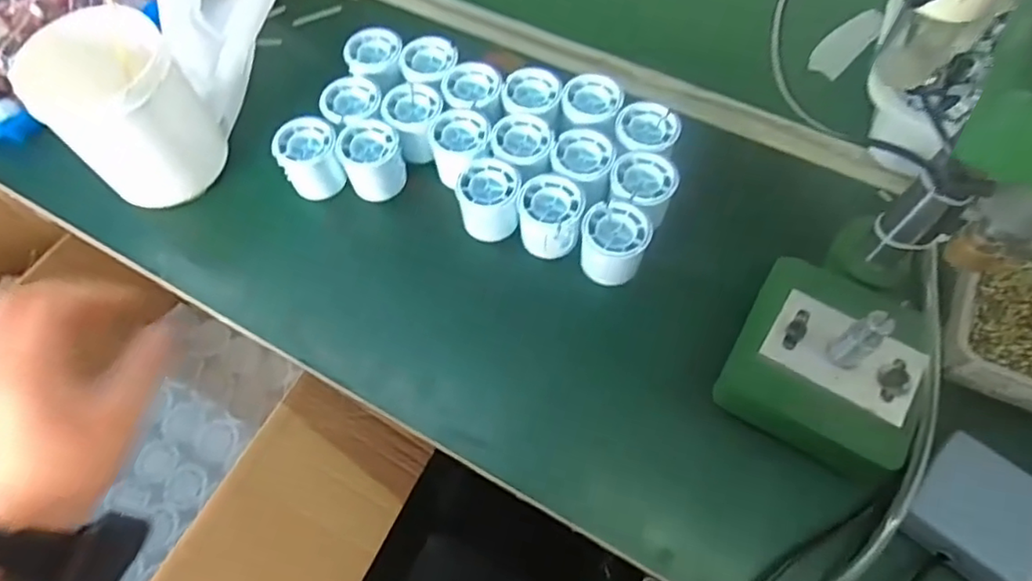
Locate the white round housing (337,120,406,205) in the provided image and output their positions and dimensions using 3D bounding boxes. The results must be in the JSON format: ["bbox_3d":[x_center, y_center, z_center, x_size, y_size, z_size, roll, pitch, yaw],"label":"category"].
[{"bbox_3d":[-0.130,-0.118,0.564,0.050,0.058,0.054,0,61,1],"label":"white round housing"}]

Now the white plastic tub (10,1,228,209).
[{"bbox_3d":[-0.330,-0.146,0.534,0.111,0.137,0.116,0,61,1],"label":"white plastic tub"}]

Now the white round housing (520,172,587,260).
[{"bbox_3d":[0.030,-0.062,0.524,0.054,0.044,0.059,-5,62,-2],"label":"white round housing"}]

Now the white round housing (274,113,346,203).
[{"bbox_3d":[-0.189,-0.121,0.567,0.053,0.051,0.062,-22,63,-11],"label":"white round housing"}]

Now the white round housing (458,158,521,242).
[{"bbox_3d":[-0.023,-0.080,0.539,0.050,0.051,0.052,0,61,1],"label":"white round housing"}]

